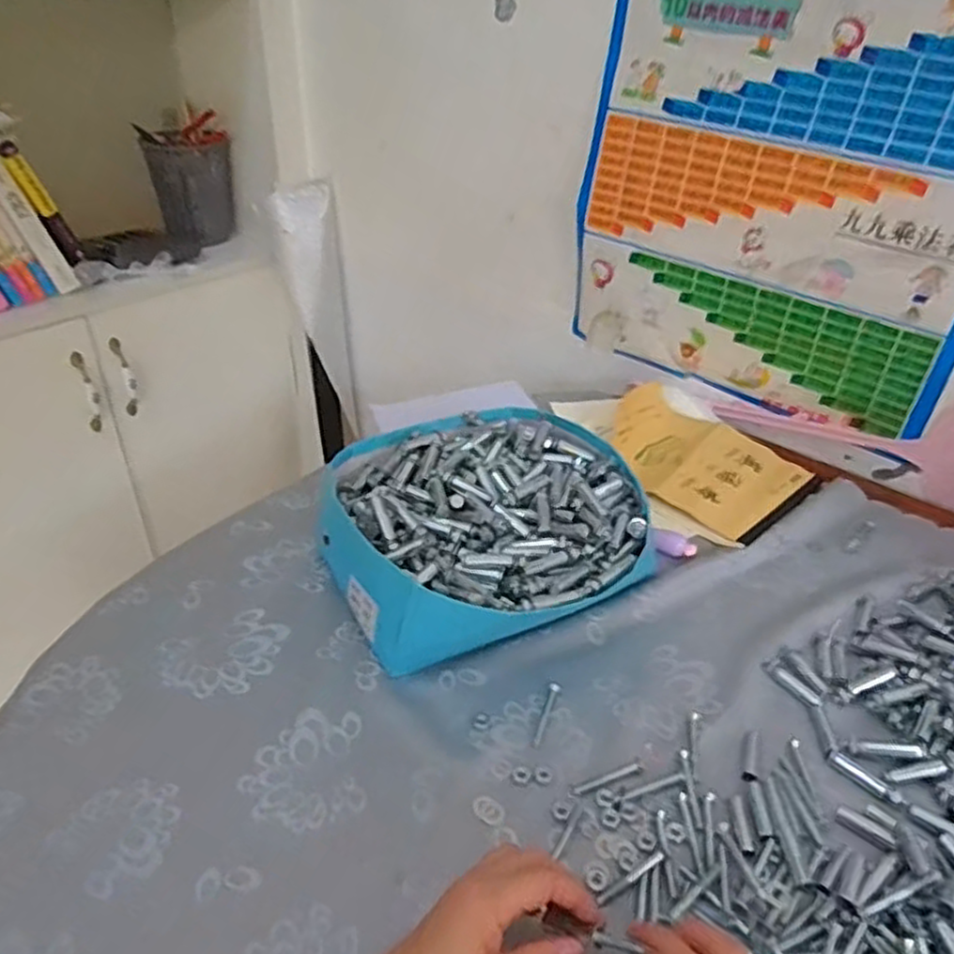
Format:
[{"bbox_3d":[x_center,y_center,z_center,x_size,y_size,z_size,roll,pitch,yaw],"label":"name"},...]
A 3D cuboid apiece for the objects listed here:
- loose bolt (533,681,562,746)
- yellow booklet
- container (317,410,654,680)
[{"bbox_3d":[0.054,0.184,0.573,0.009,0.004,0.062,13,37,16],"label":"loose bolt"},{"bbox_3d":[0.248,-0.029,0.853,0.174,0.035,0.231,-26,43,-33],"label":"yellow booklet"},{"bbox_3d":[0.003,0.045,0.696,0.281,0.092,0.266,-11,37,-16],"label":"container"}]

